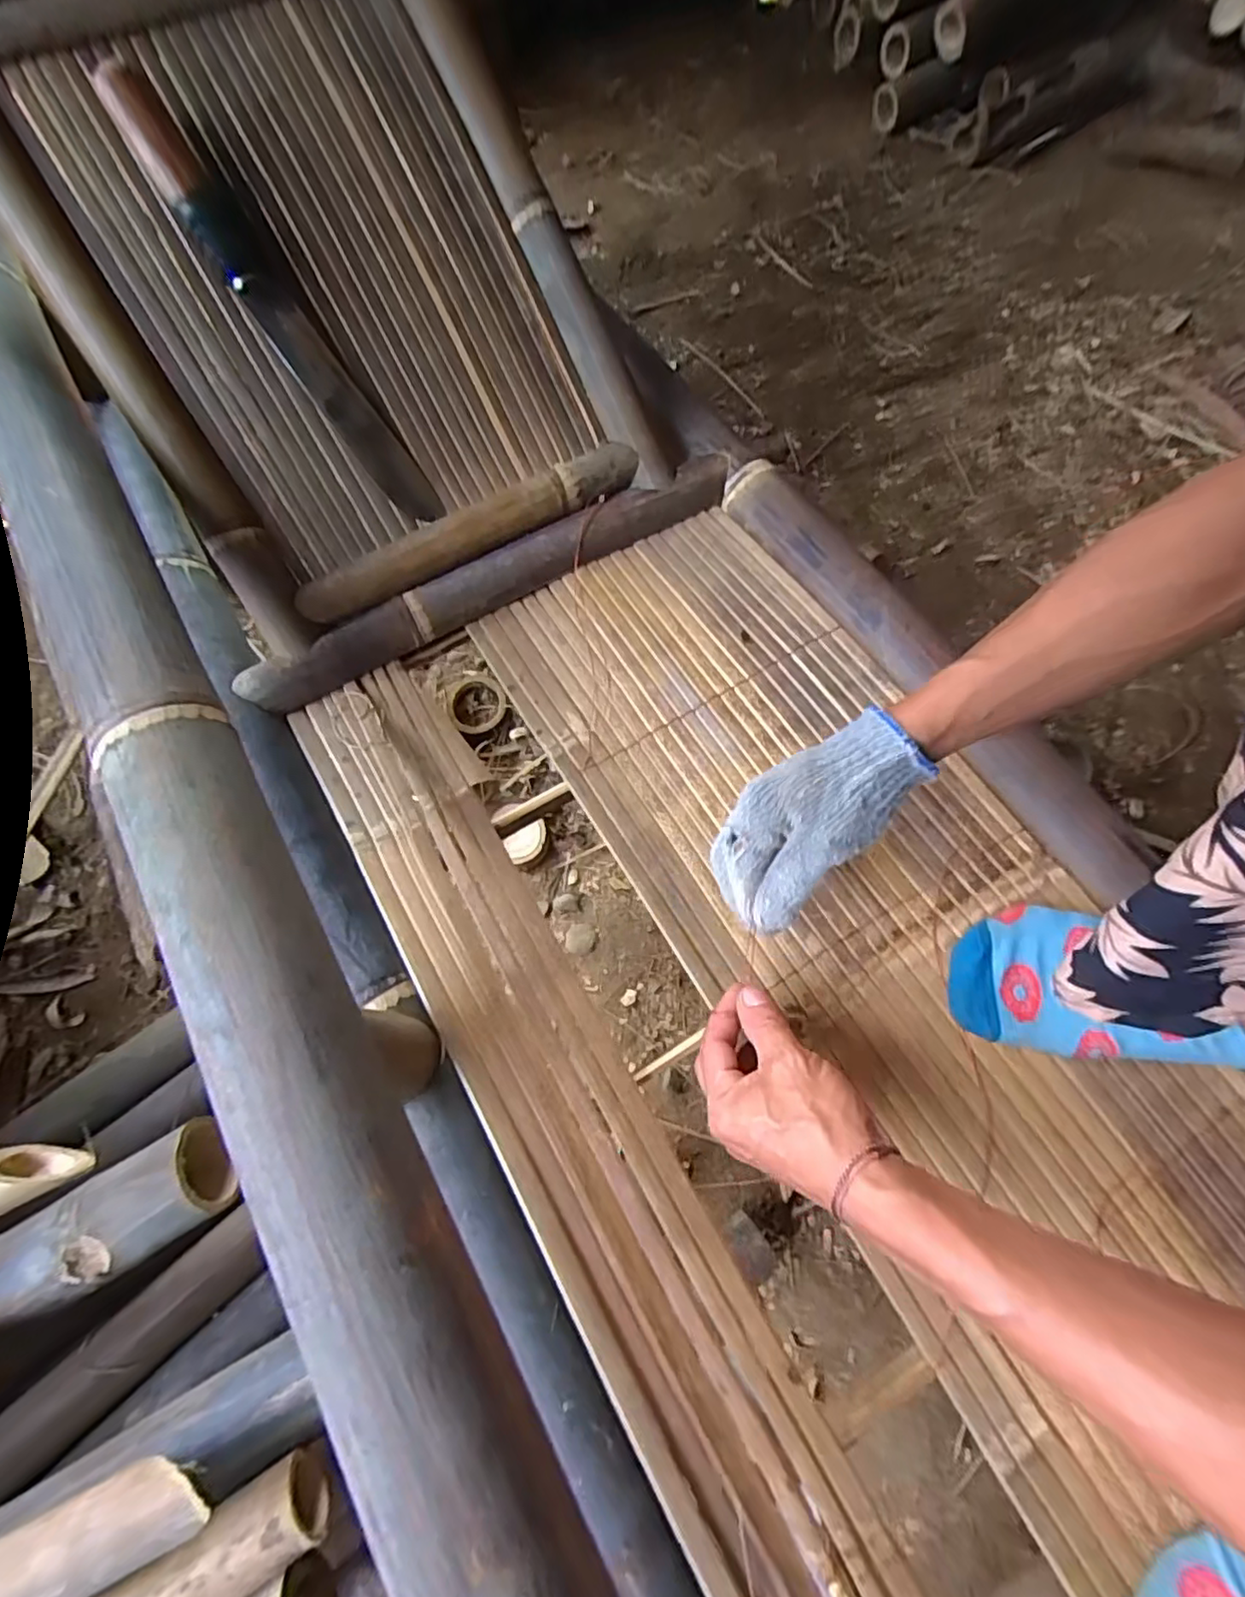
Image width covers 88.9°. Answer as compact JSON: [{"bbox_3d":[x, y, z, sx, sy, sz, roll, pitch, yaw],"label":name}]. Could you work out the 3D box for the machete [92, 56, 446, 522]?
[{"bbox_3d":[-0.264,-0.377,0.505,0.043,0.024,0.330,-43,114,-14],"label":"machete"}]

